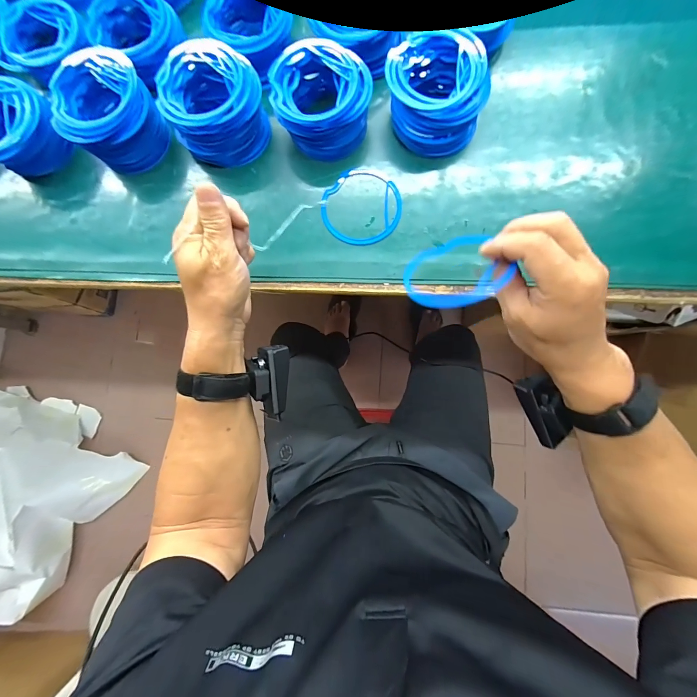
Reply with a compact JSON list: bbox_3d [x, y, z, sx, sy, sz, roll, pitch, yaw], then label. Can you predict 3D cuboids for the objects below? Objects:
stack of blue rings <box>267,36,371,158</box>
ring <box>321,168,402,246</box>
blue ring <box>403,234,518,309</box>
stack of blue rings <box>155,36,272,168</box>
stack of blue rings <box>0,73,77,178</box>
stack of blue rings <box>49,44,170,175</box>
[{"bbox_3d":[-0.031,-0.281,0.364,0.104,0.059,0.103,32,87,6],"label":"stack of blue rings"},{"bbox_3d":[0.015,-0.168,0.375,0.093,0.007,0.095,0,84,3],"label":"ring"},{"bbox_3d":[0.093,-0.072,0.284,0.086,0.013,0.092,-12,51,16],"label":"blue ring"},{"bbox_3d":[-0.154,-0.284,0.368,0.112,0.062,0.116,-25,83,1],"label":"stack of blue rings"},{"bbox_3d":[-0.404,-0.261,0.383,0.098,0.061,0.103,24,86,6],"label":"stack of blue rings"},{"bbox_3d":[-0.278,-0.276,0.370,0.106,0.056,0.112,-31,83,0],"label":"stack of blue rings"}]

